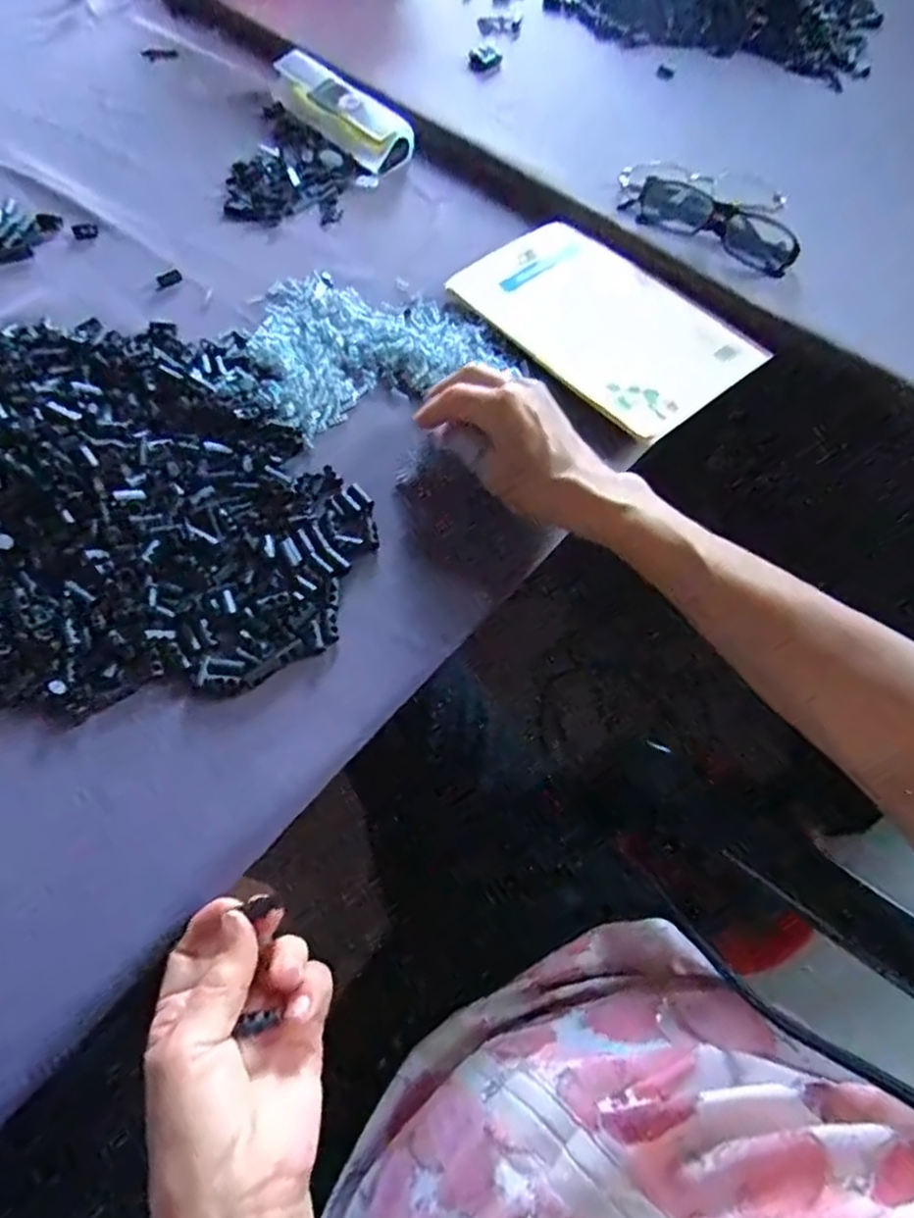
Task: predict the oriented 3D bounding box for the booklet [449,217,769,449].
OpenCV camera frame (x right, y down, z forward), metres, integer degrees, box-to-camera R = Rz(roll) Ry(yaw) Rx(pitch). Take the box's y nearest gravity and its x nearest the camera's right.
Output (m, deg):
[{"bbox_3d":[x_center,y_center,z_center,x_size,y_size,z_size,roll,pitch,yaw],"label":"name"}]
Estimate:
[{"bbox_3d":[0.112,-0.217,0.492,0.139,0.007,0.203,-37,69,-19],"label":"booklet"}]

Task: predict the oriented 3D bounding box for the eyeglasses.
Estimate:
[{"bbox_3d":[0.202,-0.321,0.537,0.154,0.030,0.076,28,64,13],"label":"eyeglasses"}]

